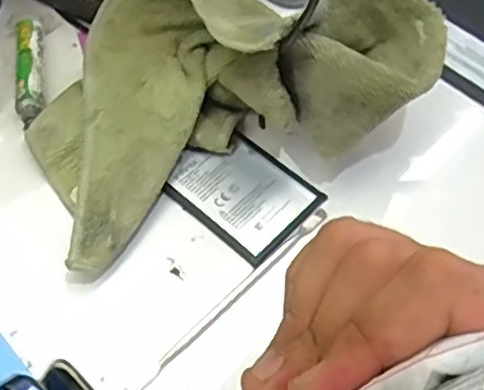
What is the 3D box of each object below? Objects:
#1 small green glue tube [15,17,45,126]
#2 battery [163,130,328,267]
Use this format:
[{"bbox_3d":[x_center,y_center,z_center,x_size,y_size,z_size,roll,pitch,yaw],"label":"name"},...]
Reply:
[{"bbox_3d":[-0.144,-0.083,0.464,0.017,0.019,0.085,-7,57,-7],"label":"small green glue tube"},{"bbox_3d":[0.000,-0.003,0.426,0.084,0.007,0.066,38,63,21],"label":"battery"}]

